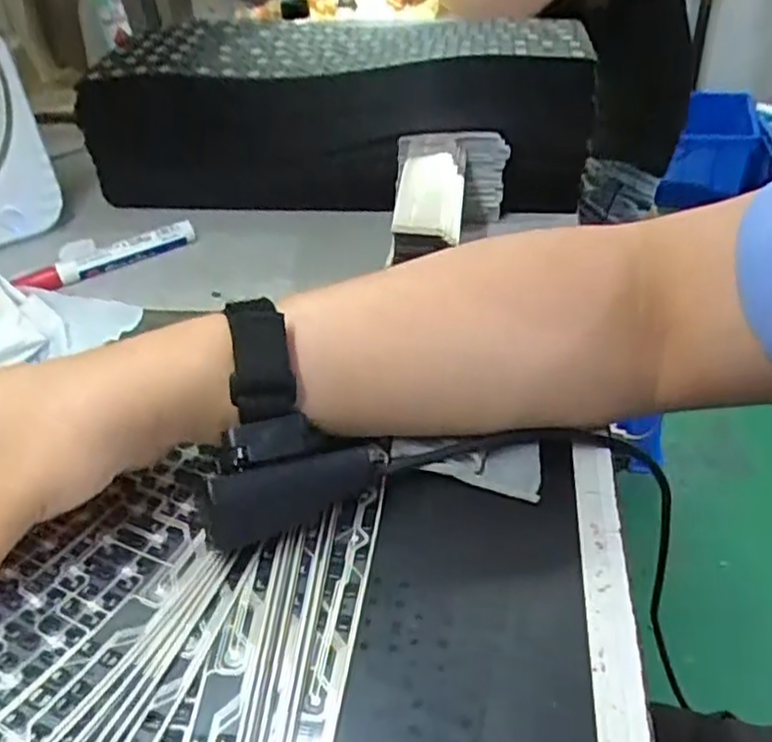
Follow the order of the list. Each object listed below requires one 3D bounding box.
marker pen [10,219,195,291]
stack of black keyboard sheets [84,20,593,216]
[{"bbox_3d":[-0.198,-0.082,0.502,0.122,0.015,0.019,-25,43,-23],"label":"marker pen"},{"bbox_3d":[-0.031,-0.203,0.553,0.355,0.108,0.138,1,39,8],"label":"stack of black keyboard sheets"}]

